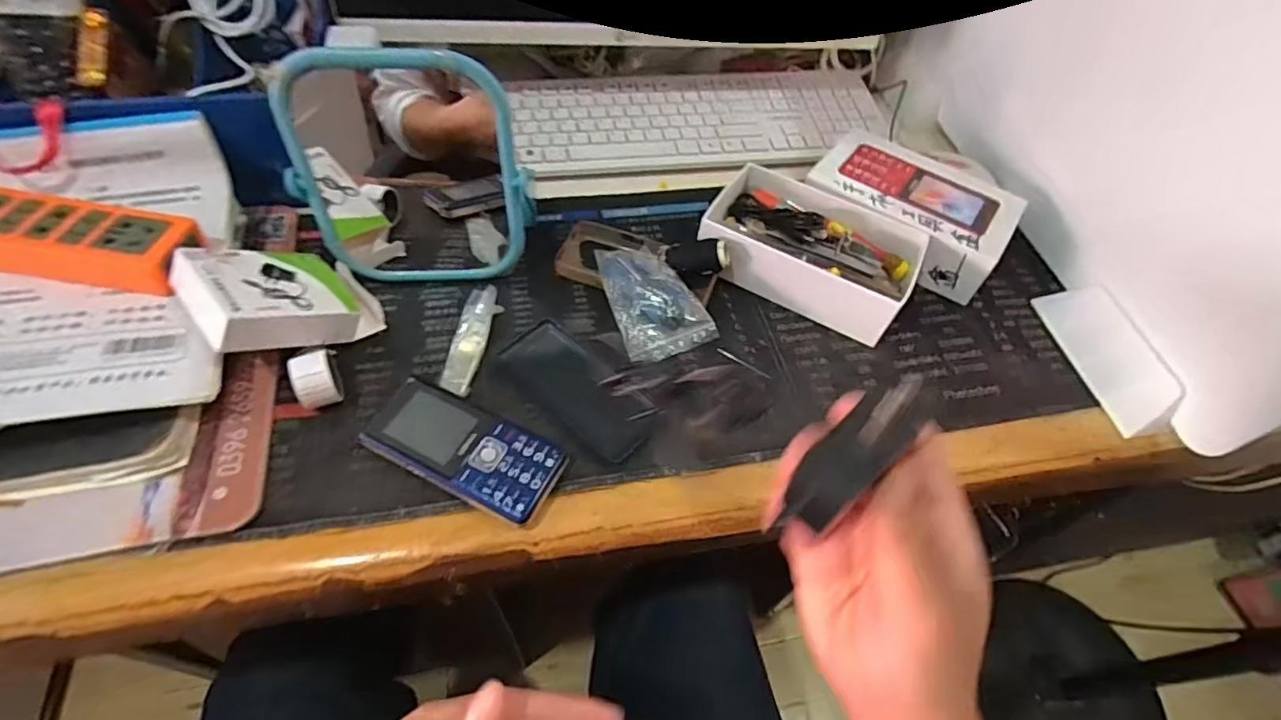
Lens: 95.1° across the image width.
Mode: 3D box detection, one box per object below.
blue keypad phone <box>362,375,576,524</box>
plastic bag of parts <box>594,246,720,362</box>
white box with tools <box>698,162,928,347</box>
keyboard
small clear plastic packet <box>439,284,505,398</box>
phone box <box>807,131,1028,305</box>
[{"bbox_3d":[-0.117,0.060,0.387,0.127,0.020,0.054,24,56,11],"label":"blue keypad phone"},{"bbox_3d":[0.008,-0.049,0.471,0.065,0.028,0.101,-17,58,-17],"label":"plastic bag of parts"},{"bbox_3d":[0.144,-0.095,0.502,0.175,0.046,0.110,28,57,14],"label":"white box with tools"},{"bbox_3d":[0.071,-0.260,0.626,0.405,0.019,0.147,-7,56,-10],"label":"keyboard"},{"bbox_3d":[-0.127,-0.018,0.444,0.027,0.004,0.104,7,55,-1],"label":"small clear plastic packet"},{"bbox_3d":[0.249,-0.142,0.541,0.173,0.054,0.114,34,59,18],"label":"phone box"}]

